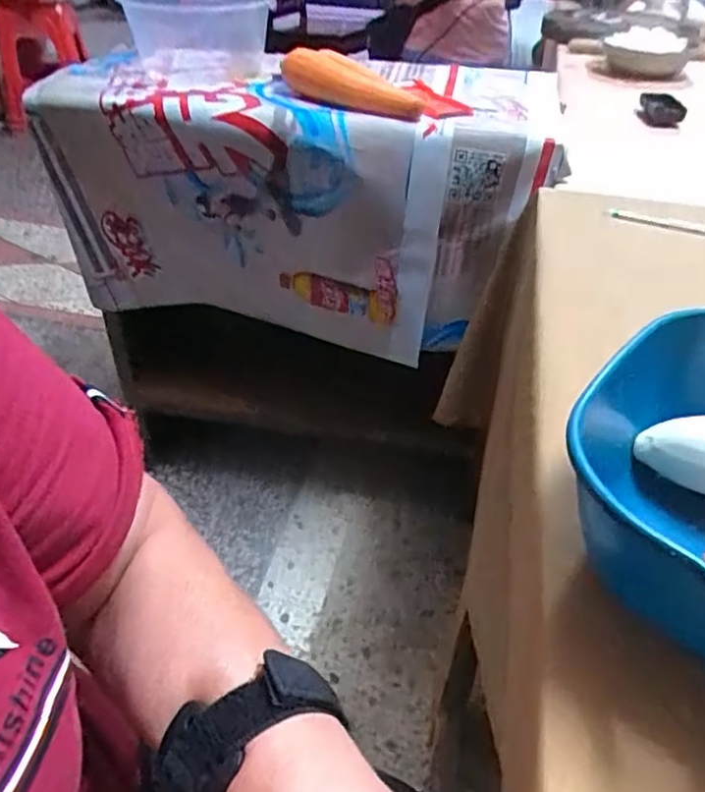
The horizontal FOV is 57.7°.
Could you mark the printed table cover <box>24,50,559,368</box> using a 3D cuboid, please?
[{"bbox_3d":[-0.059,-0.351,1.067,0.681,0.336,0.410,12,41,10],"label":"printed table cover"}]

